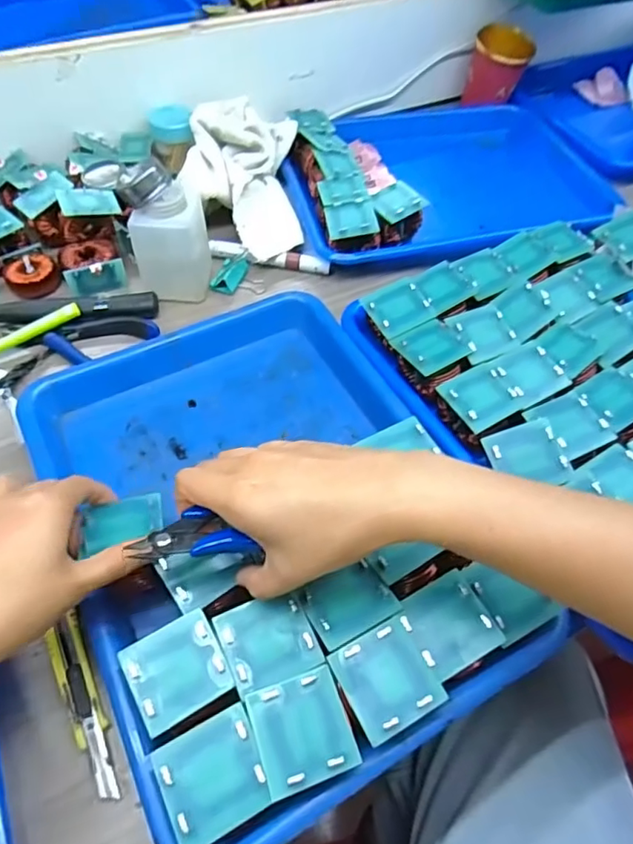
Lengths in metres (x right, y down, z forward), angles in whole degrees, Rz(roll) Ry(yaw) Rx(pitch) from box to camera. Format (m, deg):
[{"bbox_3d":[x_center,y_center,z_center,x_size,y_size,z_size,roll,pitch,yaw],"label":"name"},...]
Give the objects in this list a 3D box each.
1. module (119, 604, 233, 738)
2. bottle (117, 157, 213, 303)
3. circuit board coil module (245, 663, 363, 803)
[{"bbox_3d":[-0.071,0.126,0.280,0.046,0.004,0.045,-25,60,-19],"label":"module"},{"bbox_3d":[-0.124,-0.160,0.463,0.060,0.104,0.047,-5,55,-6],"label":"bottle"},{"bbox_3d":[-0.007,0.147,0.265,0.044,0.004,0.046,-15,57,-13],"label":"circuit board coil module"}]

